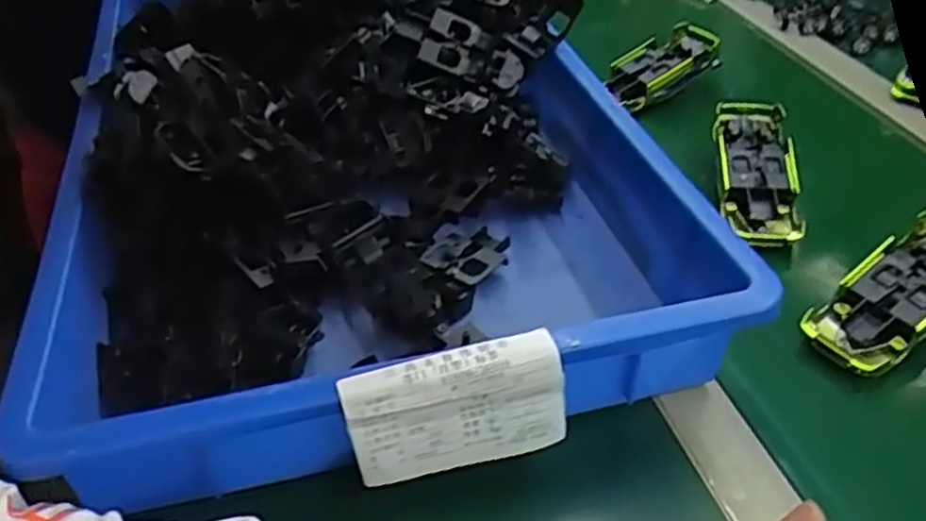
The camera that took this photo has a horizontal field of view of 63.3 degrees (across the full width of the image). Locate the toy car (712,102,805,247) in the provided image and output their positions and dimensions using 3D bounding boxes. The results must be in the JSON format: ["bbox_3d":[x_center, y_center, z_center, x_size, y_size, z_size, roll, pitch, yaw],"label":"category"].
[{"bbox_3d":[0.221,-0.066,0.573,0.058,0.028,0.143,4,56,5],"label":"toy car"}]

